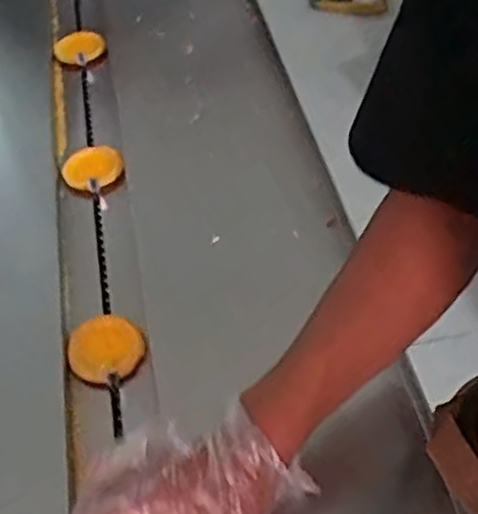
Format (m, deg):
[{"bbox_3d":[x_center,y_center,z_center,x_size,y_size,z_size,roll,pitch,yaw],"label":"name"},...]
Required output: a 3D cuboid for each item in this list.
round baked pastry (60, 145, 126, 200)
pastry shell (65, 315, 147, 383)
[{"bbox_3d":[-0.171,-0.102,0.833,0.070,0.016,0.076,-1,50,2],"label":"round baked pastry"},{"bbox_3d":[-0.124,0.085,0.662,0.066,0.016,0.067,-1,50,2],"label":"pastry shell"}]

